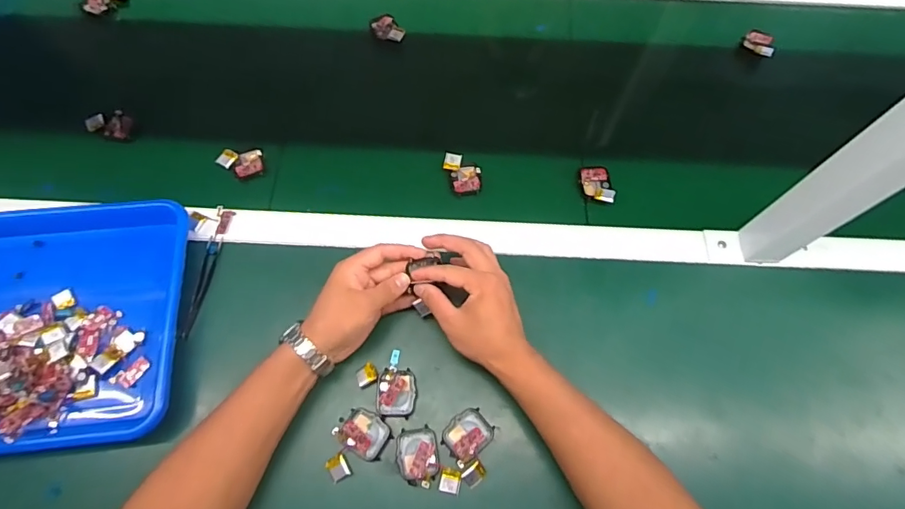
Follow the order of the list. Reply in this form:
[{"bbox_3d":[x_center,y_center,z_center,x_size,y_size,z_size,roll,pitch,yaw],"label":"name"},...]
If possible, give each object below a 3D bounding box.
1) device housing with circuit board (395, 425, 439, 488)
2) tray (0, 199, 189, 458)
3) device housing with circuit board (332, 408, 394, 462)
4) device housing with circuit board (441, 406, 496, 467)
[{"bbox_3d":[-0.033,0.194,0.457,0.037,0.012,0.051,-8,67,-5],"label":"device housing with circuit board"},{"bbox_3d":[-0.452,0.069,0.488,0.340,0.043,0.260,-5,67,-3],"label":"tray"},{"bbox_3d":[-0.086,0.173,0.463,0.049,0.013,0.038,29,69,11],"label":"device housing with circuit board"},{"bbox_3d":[0.015,0.176,0.465,0.040,0.013,0.048,41,72,15],"label":"device housing with circuit board"}]

